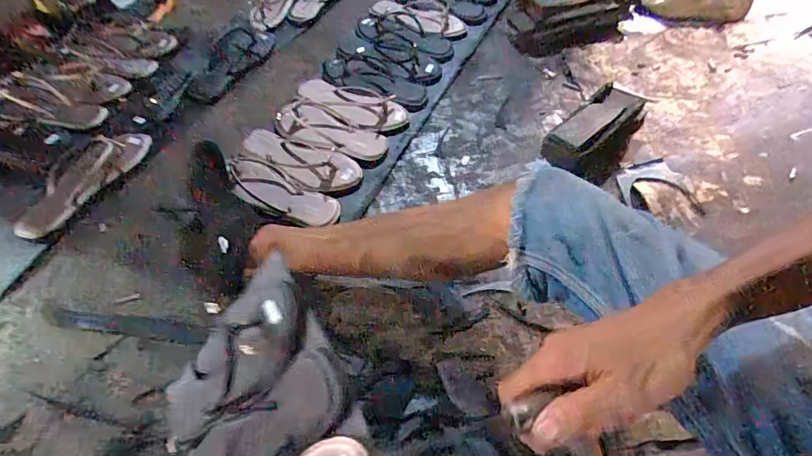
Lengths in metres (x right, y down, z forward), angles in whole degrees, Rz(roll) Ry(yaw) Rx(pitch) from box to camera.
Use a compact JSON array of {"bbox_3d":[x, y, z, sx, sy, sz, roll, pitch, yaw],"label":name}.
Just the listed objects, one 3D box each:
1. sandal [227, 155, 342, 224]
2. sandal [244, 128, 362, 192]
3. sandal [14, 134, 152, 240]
[{"bbox_3d":[-0.210,-0.059,0.729,0.203,0.035,0.080,27,57,19],"label":"sandal"},{"bbox_3d":[-0.189,-0.115,0.768,0.226,0.035,0.100,19,55,14],"label":"sandal"},{"bbox_3d":[-0.554,-0.091,0.756,0.107,0.036,0.257,22,56,16],"label":"sandal"}]

